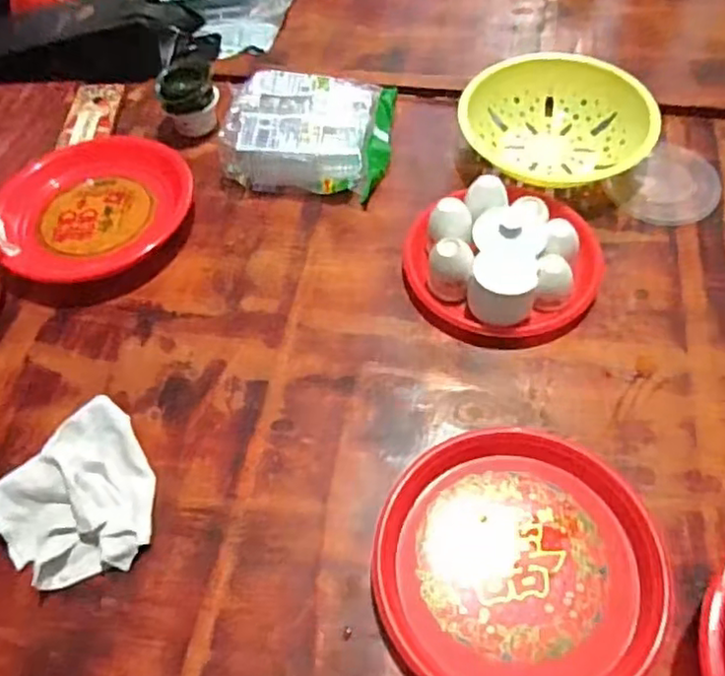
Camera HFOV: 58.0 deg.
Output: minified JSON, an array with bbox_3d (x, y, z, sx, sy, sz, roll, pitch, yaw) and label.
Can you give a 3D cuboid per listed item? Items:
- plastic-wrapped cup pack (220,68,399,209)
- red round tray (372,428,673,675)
[{"bbox_3d":[-0.070,-0.291,0.907,0.219,0.073,0.198,5,57,8],"label":"plastic-wrapped cup pack"},{"bbox_3d":[0.140,0.205,0.595,0.246,0.023,0.248,-2,57,3],"label":"red round tray"}]

